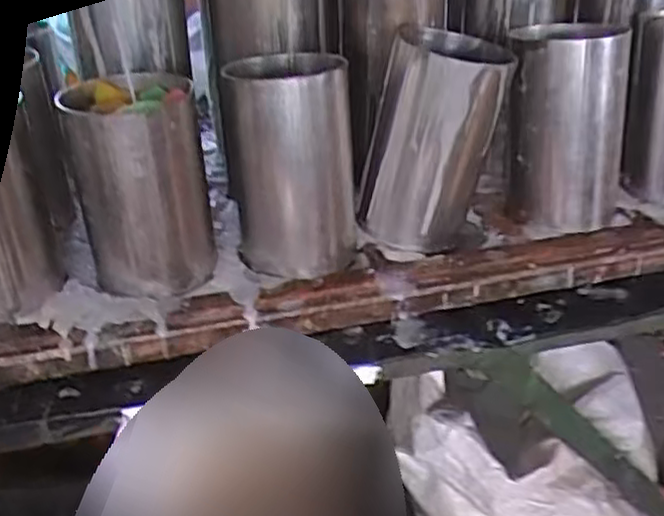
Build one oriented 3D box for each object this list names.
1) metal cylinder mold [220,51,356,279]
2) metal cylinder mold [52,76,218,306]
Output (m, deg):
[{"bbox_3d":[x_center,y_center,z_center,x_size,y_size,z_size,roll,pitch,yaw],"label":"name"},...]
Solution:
[{"bbox_3d":[-0.025,-0.061,0.459,0.073,0.120,0.081,-5,31,-4],"label":"metal cylinder mold"},{"bbox_3d":[-0.112,-0.044,0.434,0.071,0.117,0.063,-7,31,-8],"label":"metal cylinder mold"}]

